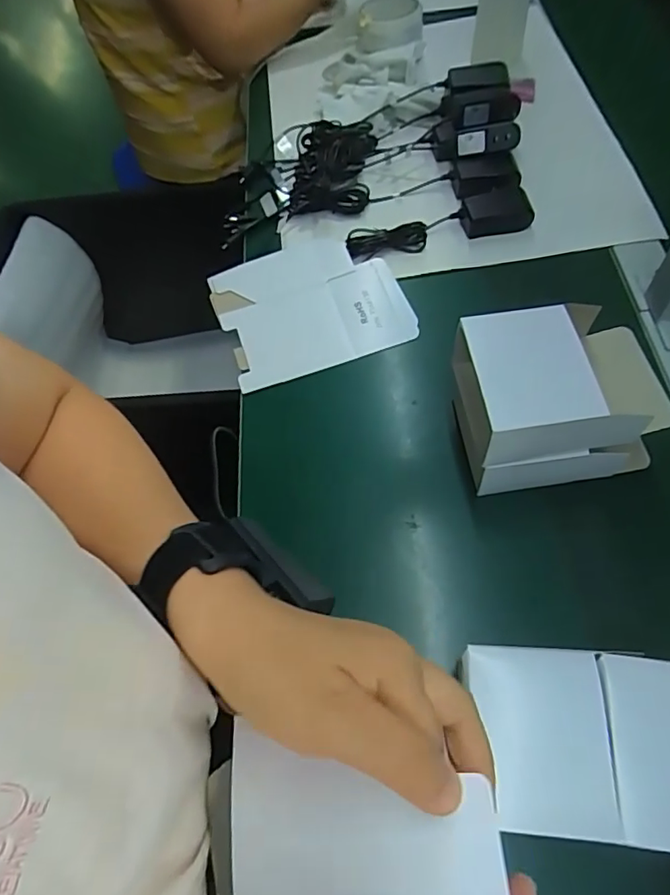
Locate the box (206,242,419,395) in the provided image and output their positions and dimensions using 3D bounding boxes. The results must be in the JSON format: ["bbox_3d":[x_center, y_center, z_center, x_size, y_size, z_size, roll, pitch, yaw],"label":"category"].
[{"bbox_3d":[-0.027,-0.155,0.575,0.190,0.010,0.162,-20,63,-3],"label":"box"}]

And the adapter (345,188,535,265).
[{"bbox_3d":[0.114,-0.248,0.601,0.202,0.031,0.044,-13,62,0],"label":"adapter"}]

